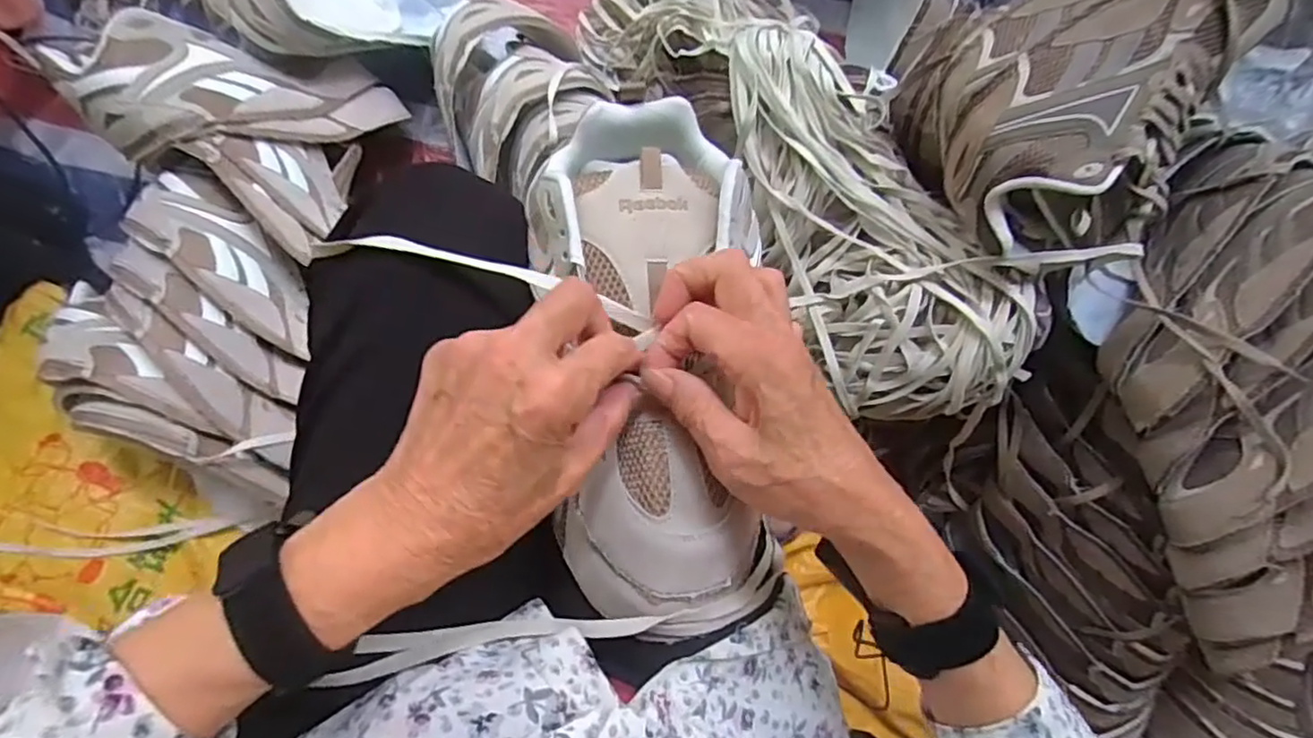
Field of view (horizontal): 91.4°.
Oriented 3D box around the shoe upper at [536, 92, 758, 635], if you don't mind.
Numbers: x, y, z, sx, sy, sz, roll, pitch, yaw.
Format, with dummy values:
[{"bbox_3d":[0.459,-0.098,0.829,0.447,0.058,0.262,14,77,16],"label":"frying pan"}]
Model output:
[{"bbox_3d":[0.000,-0.013,0.355,0.121,0.073,0.292,0,79,-8],"label":"shoe upper"}]

